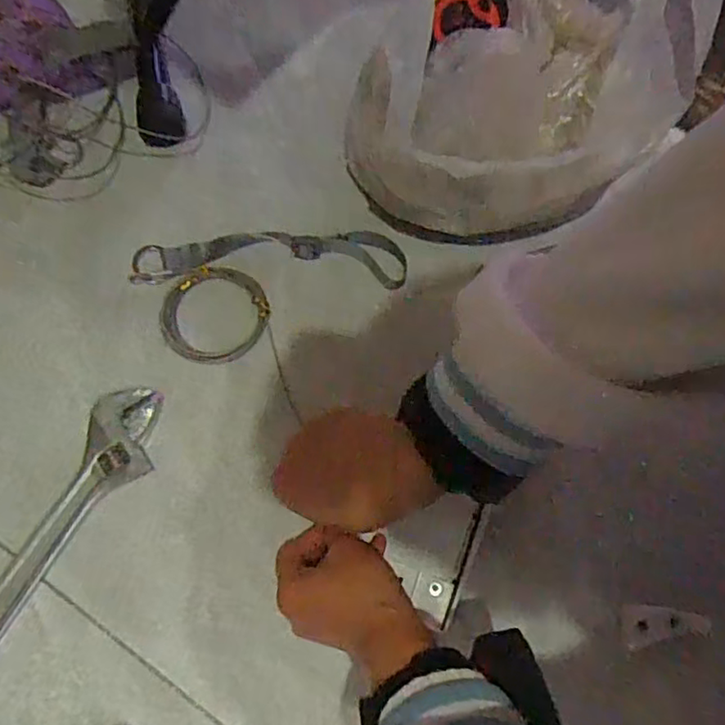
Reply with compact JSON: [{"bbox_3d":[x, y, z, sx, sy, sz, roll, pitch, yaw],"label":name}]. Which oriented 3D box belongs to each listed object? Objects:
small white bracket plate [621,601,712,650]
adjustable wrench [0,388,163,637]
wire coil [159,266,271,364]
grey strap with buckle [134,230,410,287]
[{"bbox_3d":[0.213,0.184,0.449,0.057,0.004,0.028,-7,74,13],"label":"small white bracket plate"},{"bbox_3d":[-0.220,0.129,0.457,0.056,0.012,0.246,26,76,7],"label":"adjustable wrench"},{"bbox_3d":[-0.118,-0.039,0.507,0.086,0.004,0.080,0,74,0],"label":"wire coil"},{"bbox_3d":[-0.076,-0.086,0.517,0.221,0.018,0.044,1,74,0],"label":"grey strap with buckle"}]

